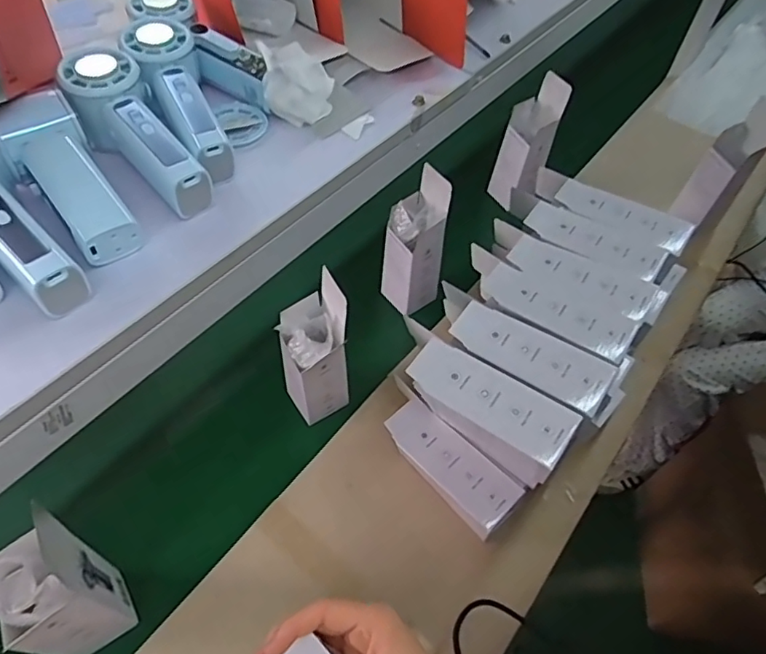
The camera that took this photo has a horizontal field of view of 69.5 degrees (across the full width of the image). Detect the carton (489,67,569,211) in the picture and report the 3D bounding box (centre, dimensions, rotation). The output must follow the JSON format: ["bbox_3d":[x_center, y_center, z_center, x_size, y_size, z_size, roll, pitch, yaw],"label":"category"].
[{"bbox_3d":[0.279,-0.347,1.057,0.093,0.255,0.068,35,36,19],"label":"carton"}]

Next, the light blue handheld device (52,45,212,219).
[{"bbox_3d":[-0.183,-0.144,0.425,0.055,0.049,0.153,-37,77,-22],"label":"light blue handheld device"}]

